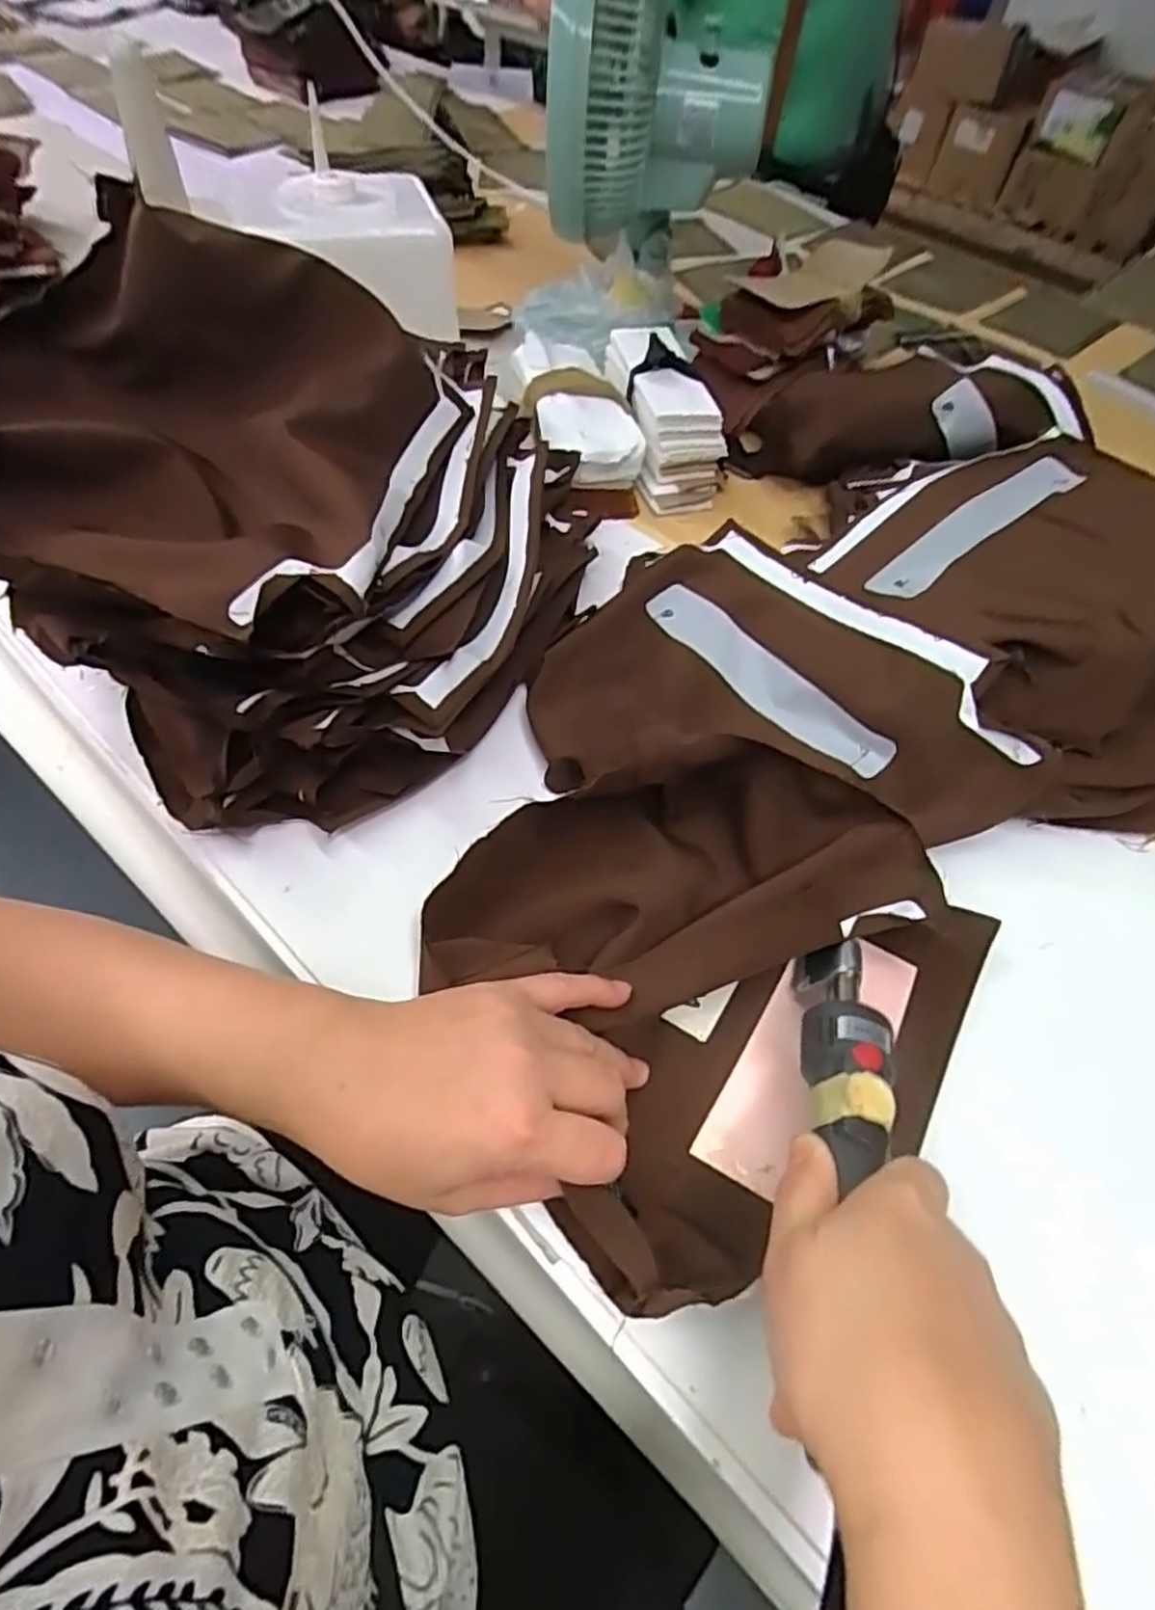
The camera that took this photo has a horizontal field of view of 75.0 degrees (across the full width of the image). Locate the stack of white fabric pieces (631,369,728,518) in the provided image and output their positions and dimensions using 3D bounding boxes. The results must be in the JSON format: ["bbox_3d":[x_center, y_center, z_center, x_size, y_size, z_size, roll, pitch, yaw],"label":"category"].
[{"bbox_3d":[0.083,-0.298,0.617,0.073,0.073,0.089,1,56,-4],"label":"stack of white fabric pieces"}]

